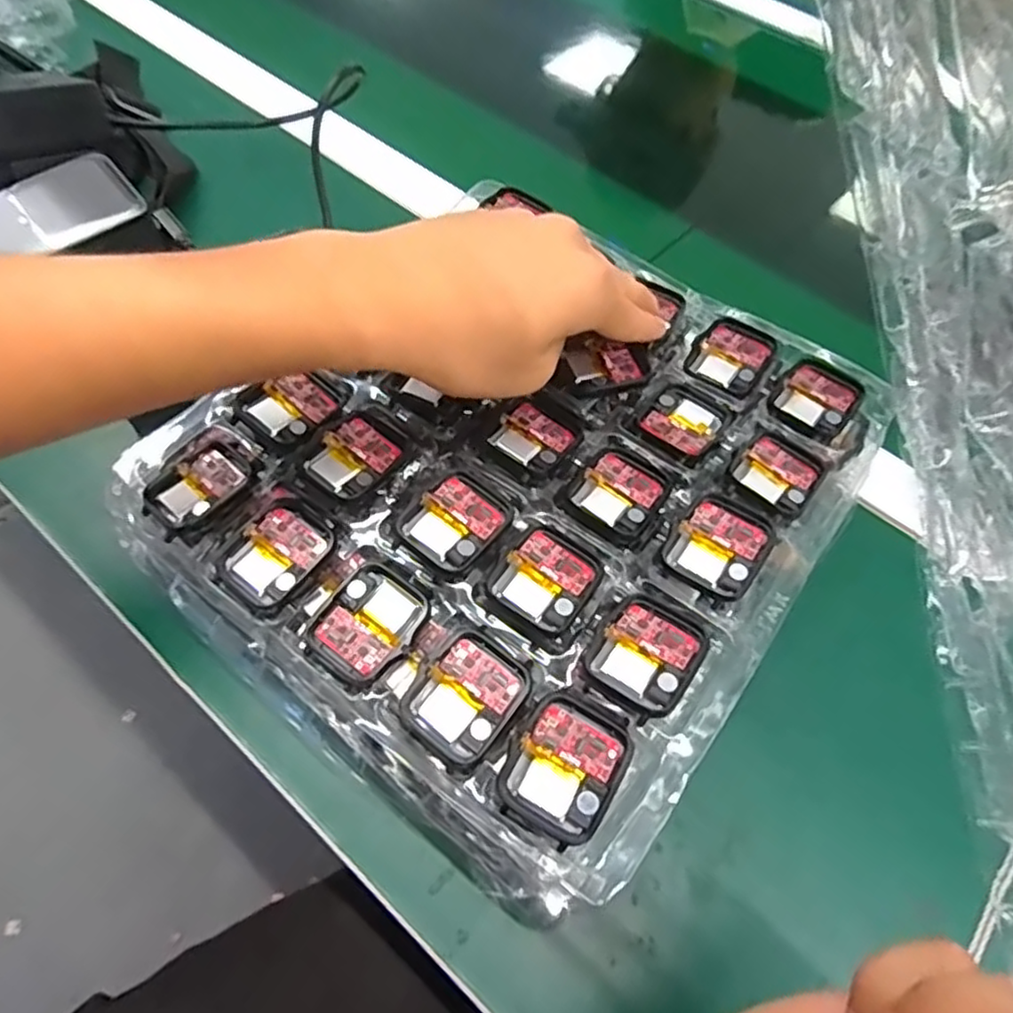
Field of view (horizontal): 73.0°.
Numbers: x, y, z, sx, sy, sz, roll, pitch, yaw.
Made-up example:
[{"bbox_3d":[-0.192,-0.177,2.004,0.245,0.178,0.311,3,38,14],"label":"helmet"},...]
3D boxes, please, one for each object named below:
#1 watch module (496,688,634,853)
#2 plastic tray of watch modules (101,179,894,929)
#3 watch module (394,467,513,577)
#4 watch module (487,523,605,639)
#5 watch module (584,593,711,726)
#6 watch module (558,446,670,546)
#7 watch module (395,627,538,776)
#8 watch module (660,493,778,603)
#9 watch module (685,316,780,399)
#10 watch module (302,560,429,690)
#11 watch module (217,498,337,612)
[{"bbox_3d":[0.021,0.090,0.239,0.036,0.012,0.044,28,60,13],"label":"watch module"},{"bbox_3d":[0.004,-0.017,0.334,0.271,0.064,0.291,36,62,17],"label":"plastic tray of watch modules"},{"bbox_3d":[-0.020,0.006,0.284,0.036,0.004,0.041,34,62,16],"label":"watch module"},{"bbox_3d":[0.016,0.029,0.273,0.037,0.005,0.039,31,61,14],"label":"watch module"},{"bbox_3d":[0.053,0.054,0.257,0.036,0.009,0.042,35,62,16],"label":"watch module"},{"bbox_3d":[0.048,-0.006,0.301,0.038,0.004,0.043,35,62,16],"label":"watch module"},{"bbox_3d":[-0.015,0.071,0.257,0.038,0.009,0.044,37,63,18],"label":"watch module"},{"bbox_3d":[0.089,0.015,0.284,0.037,0.007,0.042,34,62,16],"label":"watch module"},{"bbox_3d":[0.117,-0.078,0.354,0.038,0.008,0.044,29,61,13],"label":"watch module"},{"bbox_3d":[-0.054,0.046,0.269,0.038,0.009,0.045,34,62,16],"label":"watch module"},{"bbox_3d":[-0.093,0.020,0.284,0.036,0.007,0.046,35,62,16],"label":"watch module"}]

